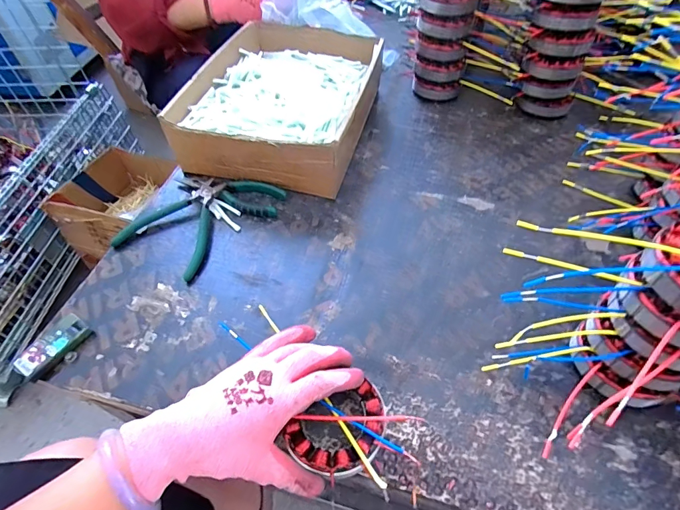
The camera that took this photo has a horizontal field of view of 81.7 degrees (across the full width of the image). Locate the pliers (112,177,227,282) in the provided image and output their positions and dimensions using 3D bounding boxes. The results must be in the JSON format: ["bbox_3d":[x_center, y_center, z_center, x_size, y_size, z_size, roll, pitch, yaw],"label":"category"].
[{"bbox_3d":[-0.198,-0.046,0.503,0.116,0.024,0.140,21,54,18],"label":"pliers"}]

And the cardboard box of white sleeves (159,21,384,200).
[{"bbox_3d":[-0.071,-0.247,0.622,0.237,0.100,0.362,12,52,12],"label":"cardboard box of white sleeves"}]

